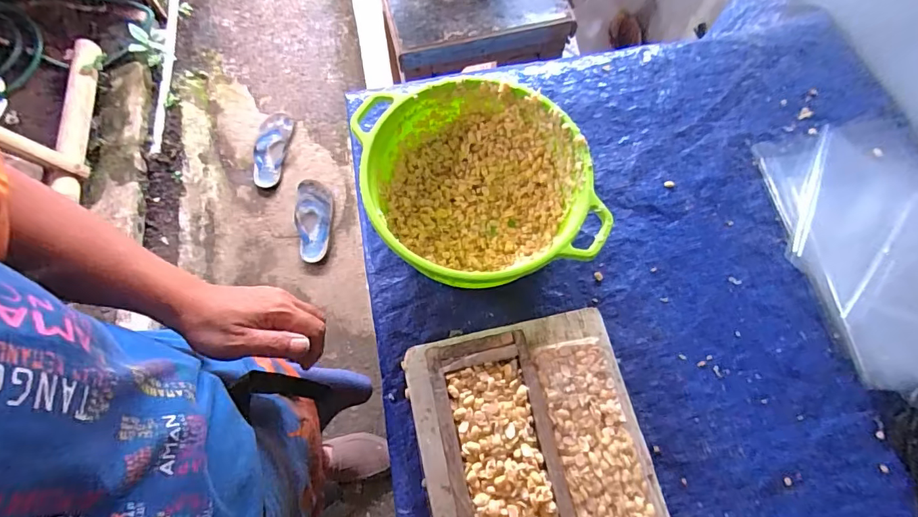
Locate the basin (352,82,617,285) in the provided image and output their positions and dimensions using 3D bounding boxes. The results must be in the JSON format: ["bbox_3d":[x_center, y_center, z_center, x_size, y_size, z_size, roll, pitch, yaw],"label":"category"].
[{"bbox_3d":[0.016,-0.063,0.456,0.200,0.100,0.198,1,71,-2],"label":"basin"}]

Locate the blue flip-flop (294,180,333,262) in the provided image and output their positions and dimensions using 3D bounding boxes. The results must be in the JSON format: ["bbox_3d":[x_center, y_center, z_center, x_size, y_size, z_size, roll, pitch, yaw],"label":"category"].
[{"bbox_3d":[-0.449,-0.115,1.412,0.108,0.032,0.260,-1,71,-2],"label":"blue flip-flop"}]

